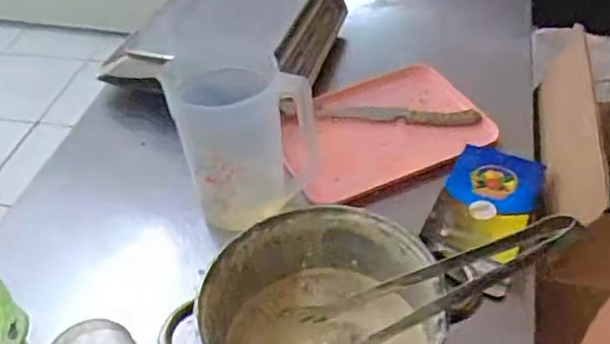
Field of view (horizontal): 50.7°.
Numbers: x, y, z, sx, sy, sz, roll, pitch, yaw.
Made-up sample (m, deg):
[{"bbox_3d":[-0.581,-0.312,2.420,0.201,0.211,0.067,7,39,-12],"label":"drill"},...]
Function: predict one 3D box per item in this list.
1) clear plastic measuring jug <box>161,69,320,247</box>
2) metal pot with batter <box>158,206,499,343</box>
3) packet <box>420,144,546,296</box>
[{"bbox_3d":[-0.066,-0.041,0.785,0.162,0.195,0.107,-19,47,-13],"label":"clear plastic measuring jug"},{"bbox_3d":[0.020,0.150,0.638,0.228,0.118,0.223,-2,46,3],"label":"metal pot with batter"},{"bbox_3d":[0.225,0.040,0.808,0.114,0.031,0.219,18,50,21],"label":"packet"}]

